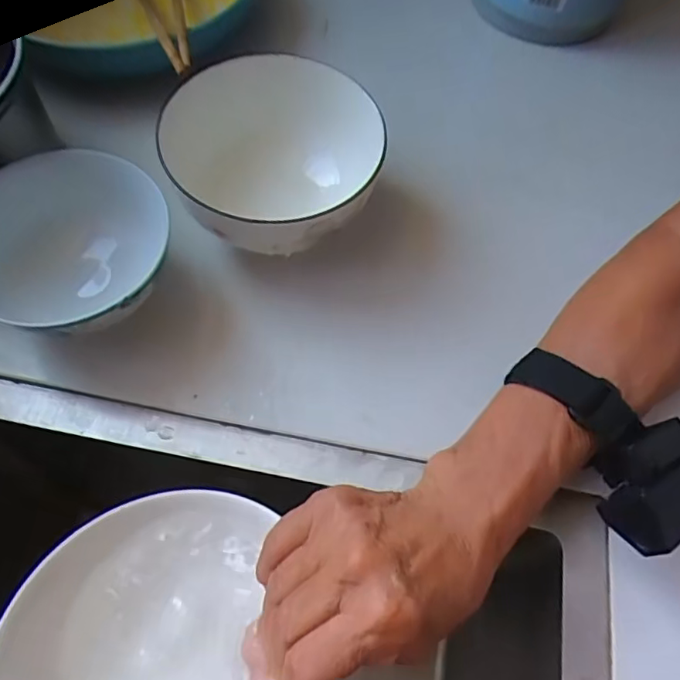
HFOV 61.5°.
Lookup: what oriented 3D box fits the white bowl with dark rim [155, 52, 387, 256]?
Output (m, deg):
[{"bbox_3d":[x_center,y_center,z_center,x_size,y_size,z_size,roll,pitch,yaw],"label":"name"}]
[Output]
[{"bbox_3d":[-0.040,-0.104,0.353,0.113,0.068,0.119,2,63,-3],"label":"white bowl with dark rim"}]

